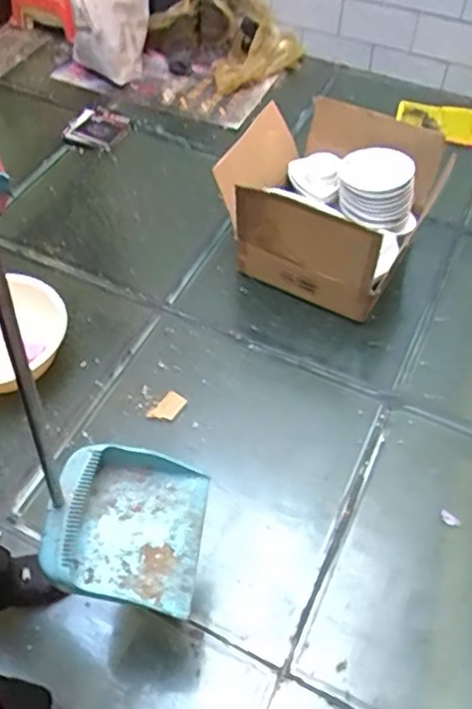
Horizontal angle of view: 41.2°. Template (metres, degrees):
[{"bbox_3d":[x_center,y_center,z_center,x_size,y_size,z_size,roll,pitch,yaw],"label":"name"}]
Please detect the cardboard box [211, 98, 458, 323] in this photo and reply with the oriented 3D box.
[{"bbox_3d":[0.242,-0.449,1.742,0.586,0.276,0.520,26,57,17],"label":"cardboard box"}]

